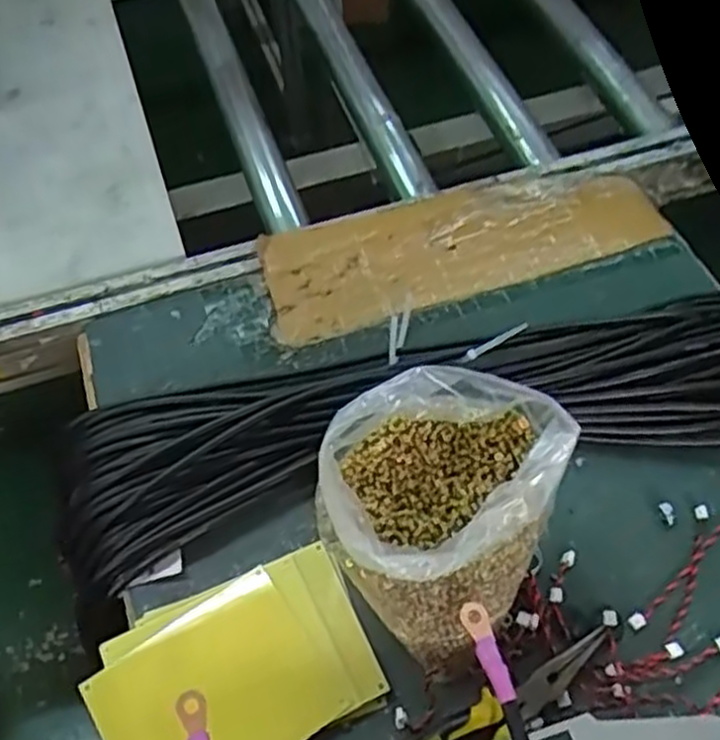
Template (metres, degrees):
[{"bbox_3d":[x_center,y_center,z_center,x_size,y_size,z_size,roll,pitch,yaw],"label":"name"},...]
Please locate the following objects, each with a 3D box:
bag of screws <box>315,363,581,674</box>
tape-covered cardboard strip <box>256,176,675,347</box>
[{"bbox_3d":[0.053,0.099,0.561,0.144,0.142,0.165,21,60,14],"label":"bag of screws"},{"bbox_3d":[0.100,-0.129,0.796,0.395,0.033,0.126,-18,59,-10],"label":"tape-covered cardboard strip"}]

